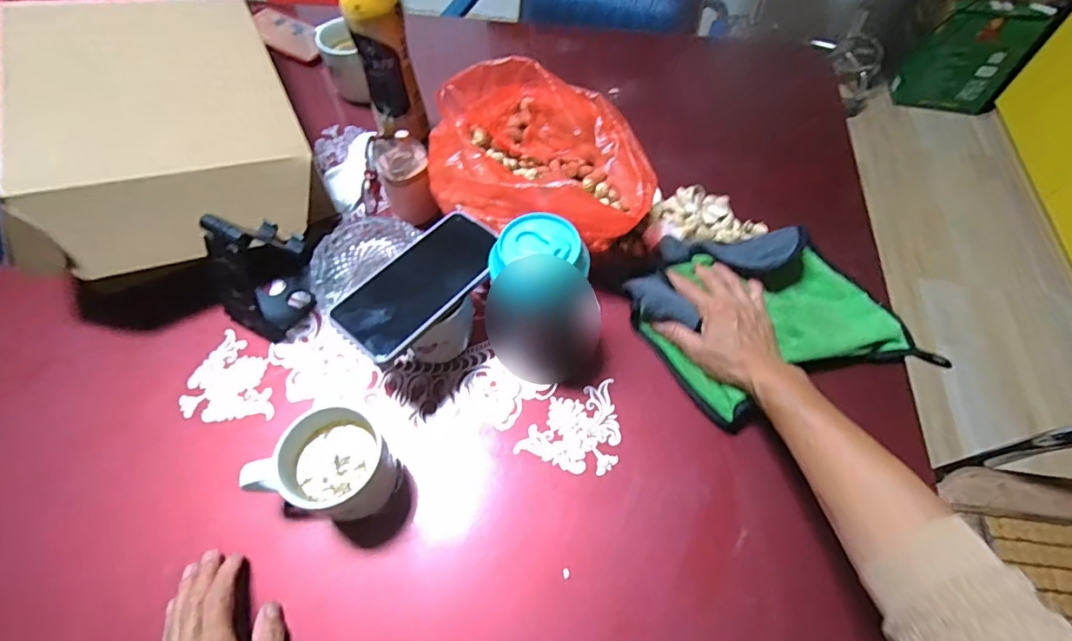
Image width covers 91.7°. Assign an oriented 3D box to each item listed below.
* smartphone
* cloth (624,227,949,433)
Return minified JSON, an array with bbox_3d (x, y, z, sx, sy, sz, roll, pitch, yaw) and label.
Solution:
[{"bbox_3d":[-0.104,-0.038,0.467,0.082,0.013,0.160,35,65,19],"label":"smartphone"},{"bbox_3d":[0.231,-0.014,0.523,0.244,0.045,0.188,-18,61,-10],"label":"cloth"}]

